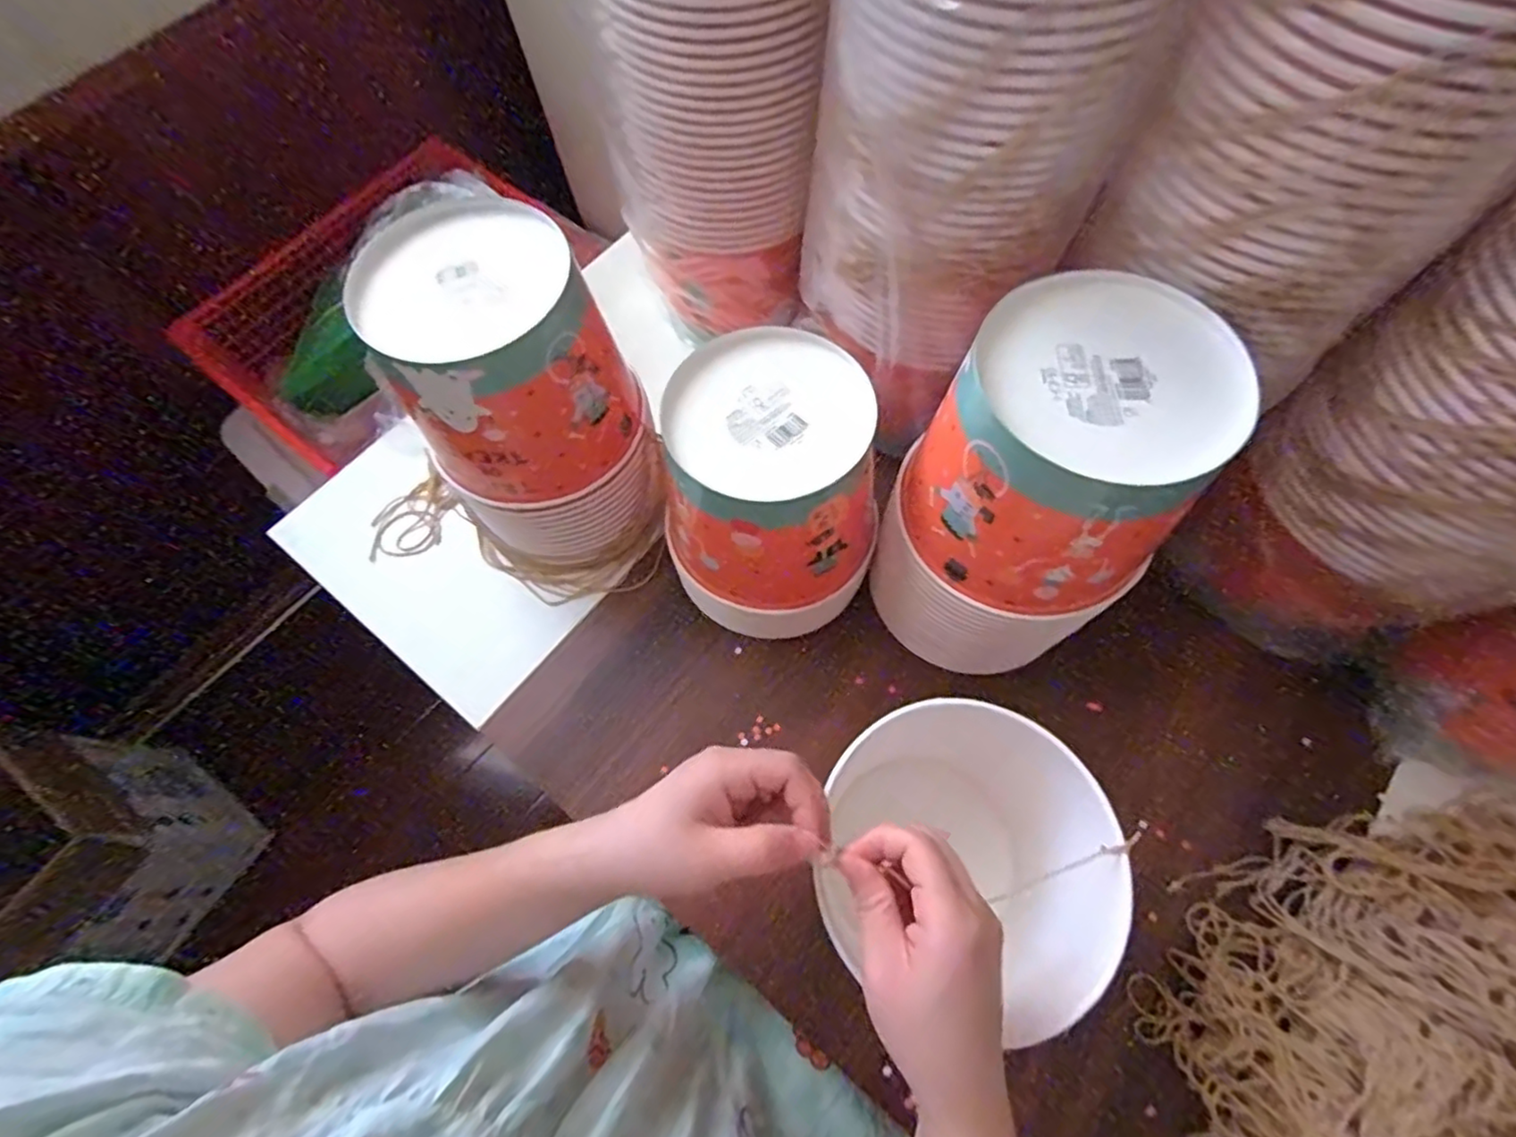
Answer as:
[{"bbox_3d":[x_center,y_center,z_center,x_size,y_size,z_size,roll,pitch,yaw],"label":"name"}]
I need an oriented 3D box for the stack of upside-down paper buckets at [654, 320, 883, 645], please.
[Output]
[{"bbox_3d":[0.011,-0.048,0.469,0.135,0.188,0.151,-1,68,2],"label":"stack of upside-down paper buckets"}]

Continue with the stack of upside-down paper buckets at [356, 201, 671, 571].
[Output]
[{"bbox_3d":[-0.166,-0.111,0.473,0.140,0.231,0.162,-33,71,-10],"label":"stack of upside-down paper buckets"}]

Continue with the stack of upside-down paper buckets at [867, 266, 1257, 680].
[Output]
[{"bbox_3d":[0.166,-0.027,0.419,0.152,0.254,0.165,32,73,14],"label":"stack of upside-down paper buckets"}]

